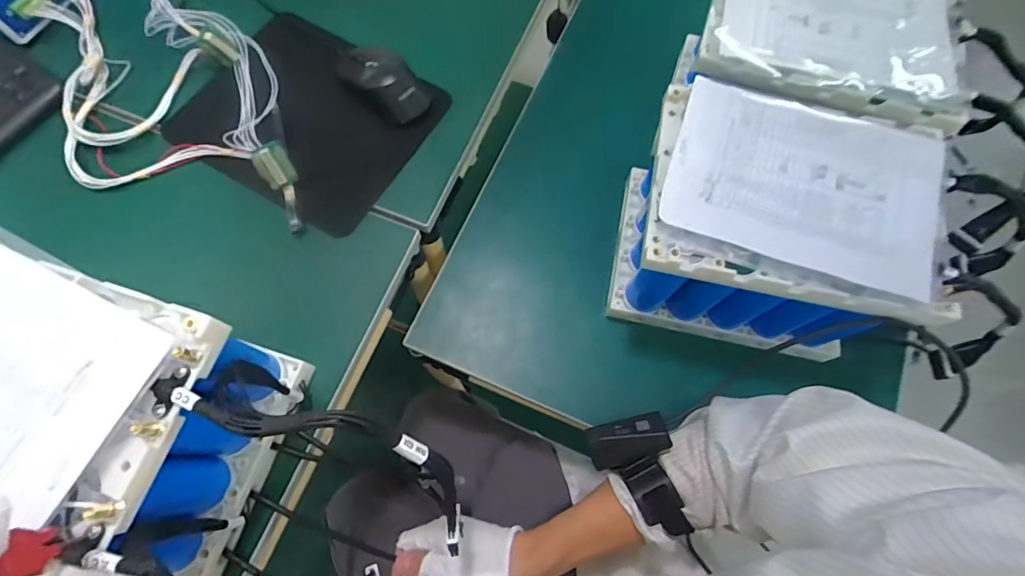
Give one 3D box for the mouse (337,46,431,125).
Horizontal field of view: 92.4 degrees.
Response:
[{"bbox_3d":[-0.138,-0.219,0.520,0.060,0.037,0.108,-43,77,-14],"label":"mouse"}]

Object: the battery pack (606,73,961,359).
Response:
[{"bbox_3d":[0.236,-0.063,0.472,0.231,0.156,0.188,12,71,3],"label":"battery pack"}]

